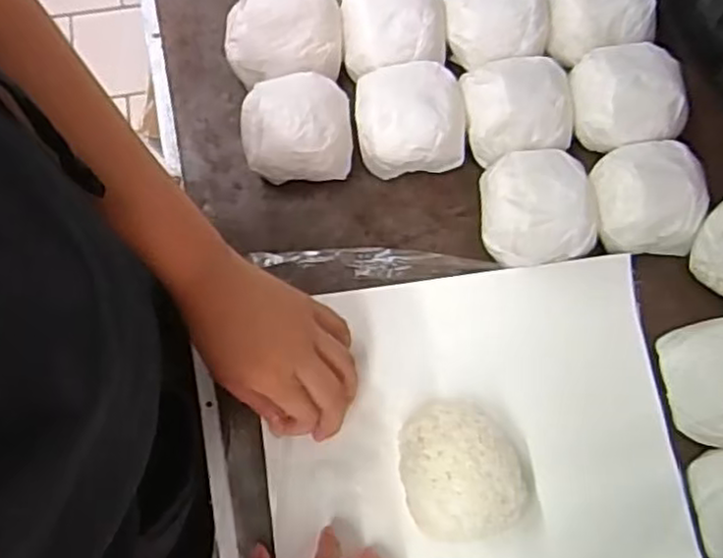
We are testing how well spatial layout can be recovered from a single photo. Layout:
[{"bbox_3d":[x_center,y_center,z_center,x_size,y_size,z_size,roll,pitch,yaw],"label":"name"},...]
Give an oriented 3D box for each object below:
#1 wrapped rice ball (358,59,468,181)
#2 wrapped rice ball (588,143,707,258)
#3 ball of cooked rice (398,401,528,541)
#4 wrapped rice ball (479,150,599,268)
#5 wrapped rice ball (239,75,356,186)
[{"bbox_3d":[0.035,-0.118,0.510,0.077,0.037,0.078,-5,76,-2],"label":"wrapped rice ball"},{"bbox_3d":[0.205,-0.059,0.497,0.080,0.042,0.076,0,76,-1],"label":"wrapped rice ball"},{"bbox_3d":[0.064,0.121,0.449,0.078,0.039,0.084,-13,76,-4],"label":"ball of cooked rice"},{"bbox_3d":[0.125,-0.051,0.499,0.078,0.038,0.079,0,76,-1],"label":"wrapped rice ball"},{"bbox_3d":[-0.046,-0.110,0.513,0.078,0.044,0.073,-2,76,-1],"label":"wrapped rice ball"}]

